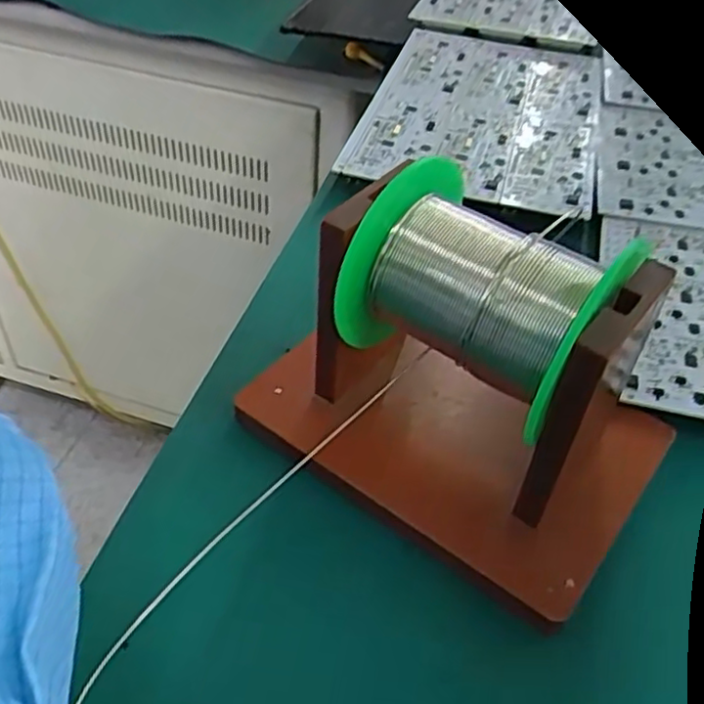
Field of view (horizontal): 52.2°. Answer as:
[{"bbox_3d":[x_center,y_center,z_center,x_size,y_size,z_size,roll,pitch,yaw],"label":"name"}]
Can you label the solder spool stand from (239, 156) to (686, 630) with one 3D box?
[{"bbox_3d":[0.038,-0.003,0.240,0.137,0.090,0.091,30,50,23],"label":"solder spool stand"}]

